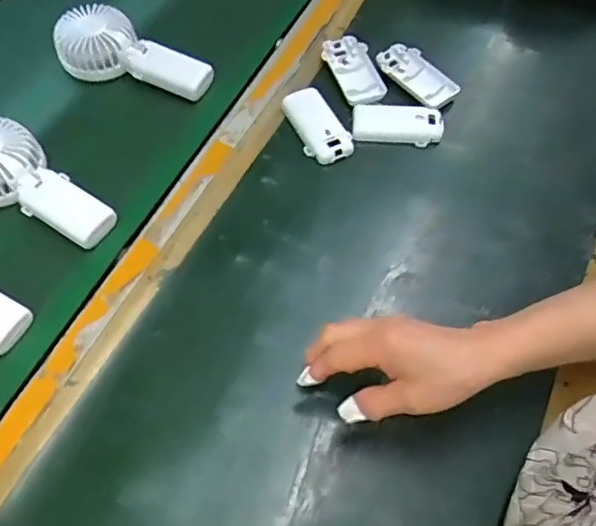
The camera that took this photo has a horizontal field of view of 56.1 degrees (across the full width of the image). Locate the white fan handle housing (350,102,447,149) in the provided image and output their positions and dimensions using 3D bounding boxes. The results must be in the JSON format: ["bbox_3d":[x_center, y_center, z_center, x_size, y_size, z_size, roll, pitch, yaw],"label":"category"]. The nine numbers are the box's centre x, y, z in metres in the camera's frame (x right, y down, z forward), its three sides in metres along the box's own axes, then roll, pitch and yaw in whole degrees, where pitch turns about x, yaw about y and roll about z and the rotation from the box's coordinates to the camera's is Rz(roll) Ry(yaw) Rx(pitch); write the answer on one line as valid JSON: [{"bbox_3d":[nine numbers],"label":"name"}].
[{"bbox_3d":[0.104,-0.147,0.587,0.093,0.019,0.042,1,59,3],"label":"white fan handle housing"}]

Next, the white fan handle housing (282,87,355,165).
[{"bbox_3d":[0.021,-0.144,0.581,0.044,0.021,0.090,-24,61,-11],"label":"white fan handle housing"}]

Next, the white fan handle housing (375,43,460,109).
[{"bbox_3d":[0.134,-0.210,0.621,0.051,0.015,0.093,-33,63,-16],"label":"white fan handle housing"}]

